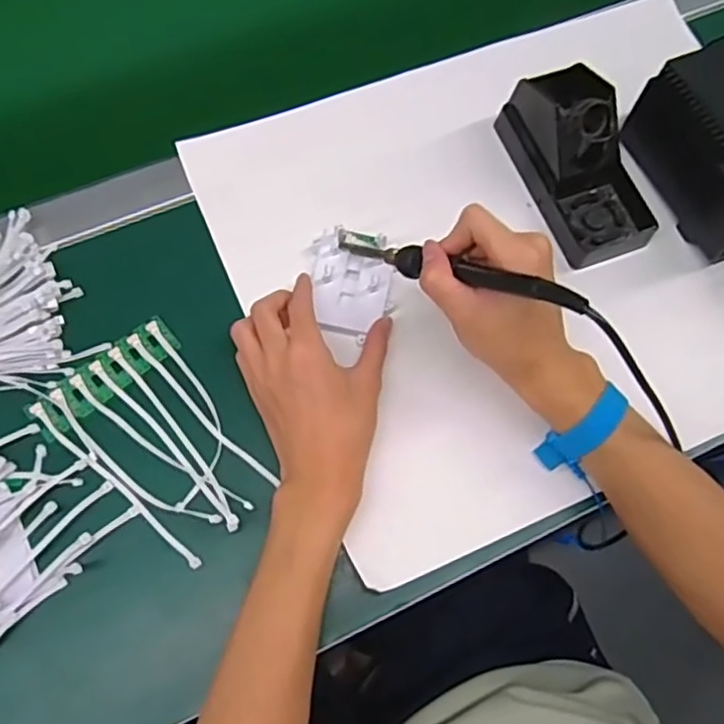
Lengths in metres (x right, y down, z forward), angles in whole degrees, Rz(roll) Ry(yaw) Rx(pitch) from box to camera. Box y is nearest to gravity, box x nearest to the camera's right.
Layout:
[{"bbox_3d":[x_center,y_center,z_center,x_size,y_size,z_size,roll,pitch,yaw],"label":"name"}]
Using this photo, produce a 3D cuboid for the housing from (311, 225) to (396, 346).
[{"bbox_3d":[-0.007,-0.060,0.502,0.061,0.021,0.083,-1,64,-1],"label":"housing"}]

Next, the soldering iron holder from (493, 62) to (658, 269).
[{"bbox_3d":[0.183,-0.163,0.540,0.079,0.084,0.154,-20,73,-12],"label":"soldering iron holder"}]

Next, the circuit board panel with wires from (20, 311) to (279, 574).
[{"bbox_3d":[-0.145,0.059,0.468,0.108,0.024,0.160,-37,77,-14],"label":"circuit board panel with wires"}]

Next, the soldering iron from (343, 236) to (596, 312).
[{"bbox_3d":[0.052,-0.062,0.434,0.018,0.018,0.213,-43,37,-19],"label":"soldering iron"}]

